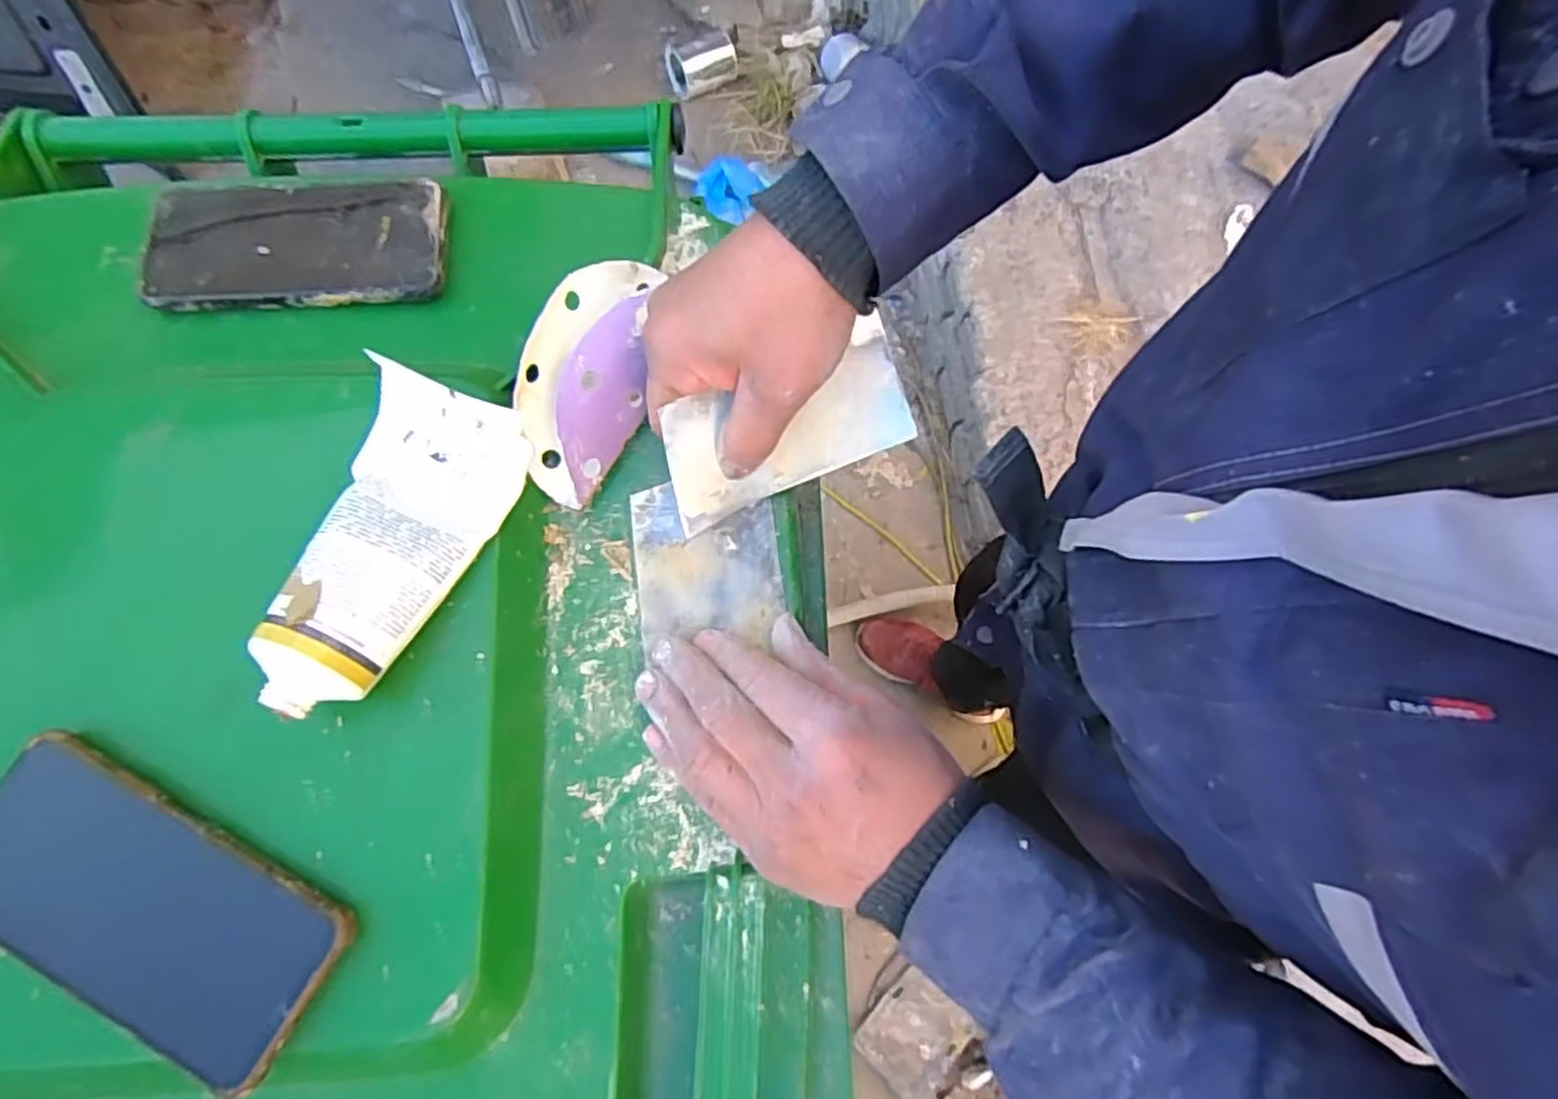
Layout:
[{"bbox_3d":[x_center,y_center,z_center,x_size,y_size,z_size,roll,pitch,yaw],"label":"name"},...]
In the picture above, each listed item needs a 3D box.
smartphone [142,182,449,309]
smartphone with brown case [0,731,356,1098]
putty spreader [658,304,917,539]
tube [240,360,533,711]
[{"bbox_3d":[-0.267,-0.171,0.429,0.156,0.013,0.076,-3,71,-2],"label":"smartphone"},{"bbox_3d":[-0.265,0.148,0.320,0.163,0.011,0.076,27,72,8],"label":"smartphone with brown case"},{"bbox_3d":[0.001,-0.061,0.389,0.128,0.068,0.008,-24,35,2],"label":"putty spreader"},{"bbox_3d":[-0.186,-0.006,0.350,0.085,0.035,0.157,24,72,7],"label":"tube"}]

